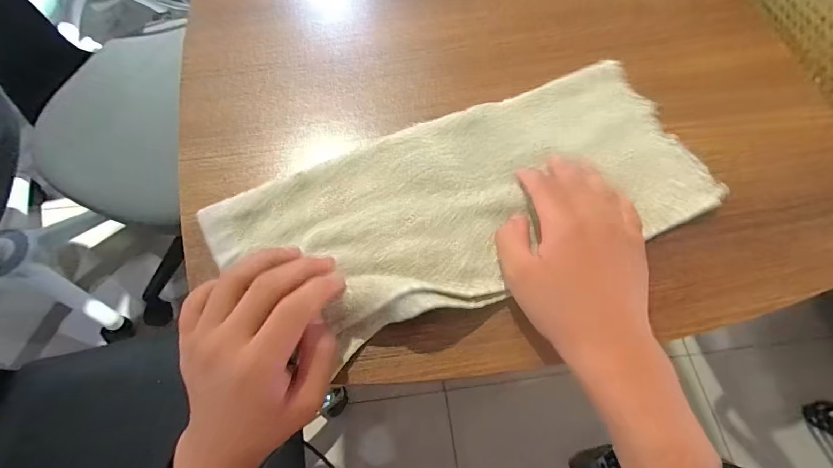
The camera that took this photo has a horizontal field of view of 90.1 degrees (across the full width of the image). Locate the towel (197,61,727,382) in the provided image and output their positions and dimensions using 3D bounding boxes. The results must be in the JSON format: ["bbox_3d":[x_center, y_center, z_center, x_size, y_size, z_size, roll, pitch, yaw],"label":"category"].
[{"bbox_3d":[0.044,-0.031,0.316,0.371,0.028,0.153,-22,69,-12],"label":"towel"}]

